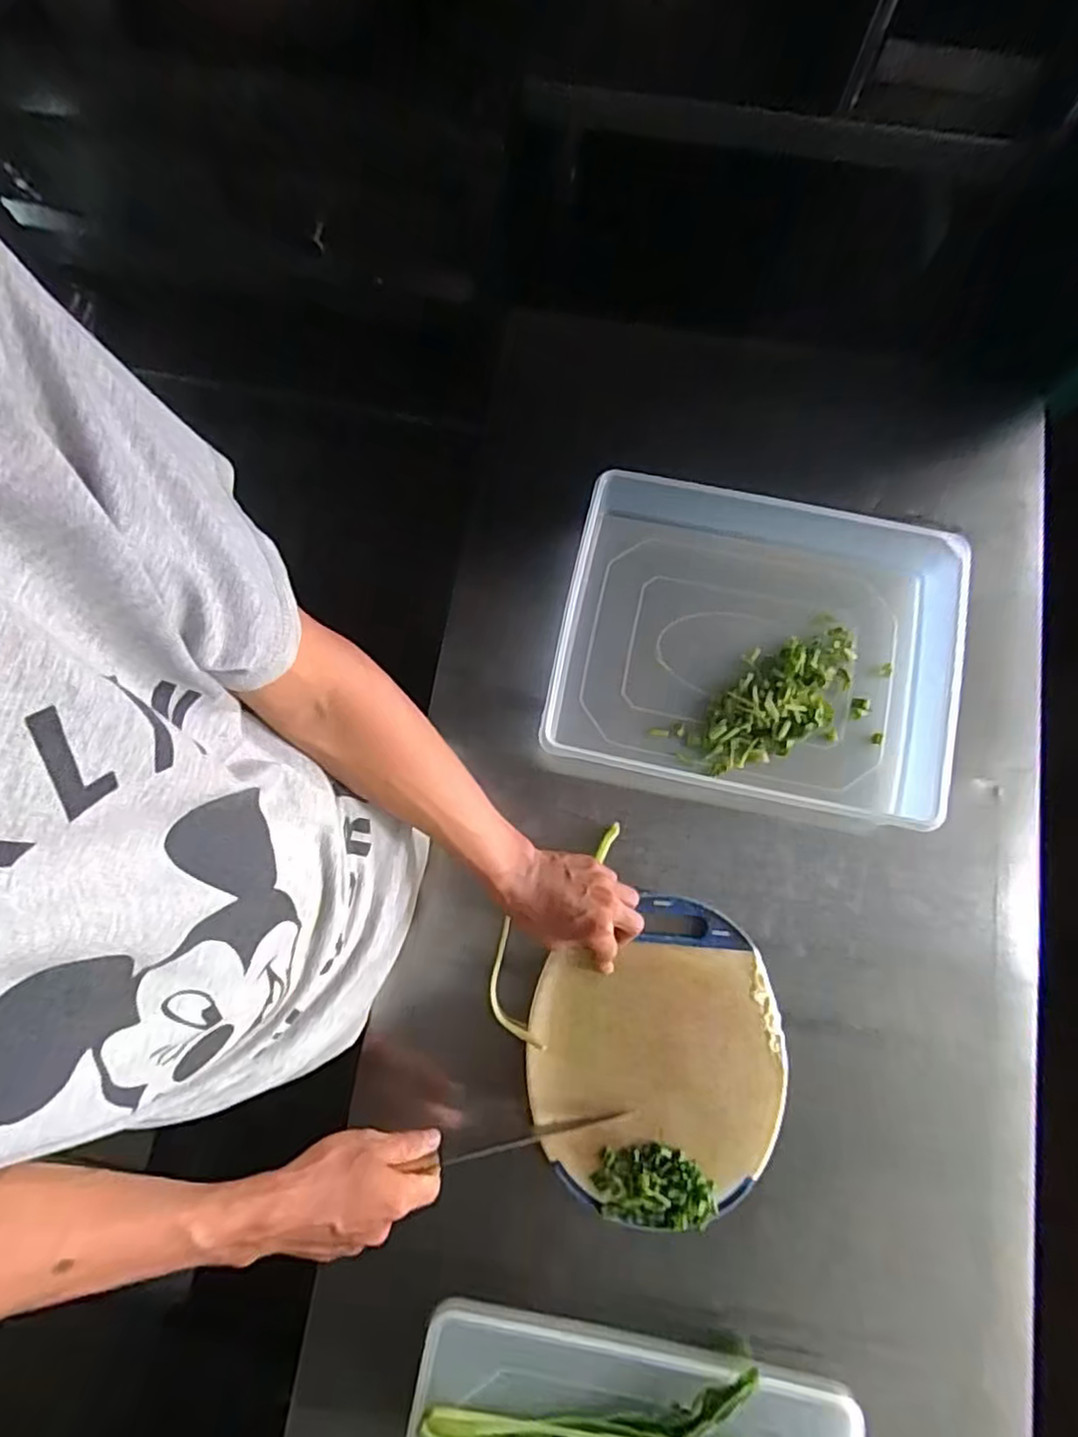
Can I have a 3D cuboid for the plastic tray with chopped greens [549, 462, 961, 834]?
[{"bbox_3d":[0.212,-0.067,0.633,0.376,0.065,0.285,11,79,3],"label":"plastic tray with chopped greens"}]

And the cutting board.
[{"bbox_3d":[0.105,0.287,0.584,0.219,0.013,0.241,4,78,1],"label":"cutting board"}]

